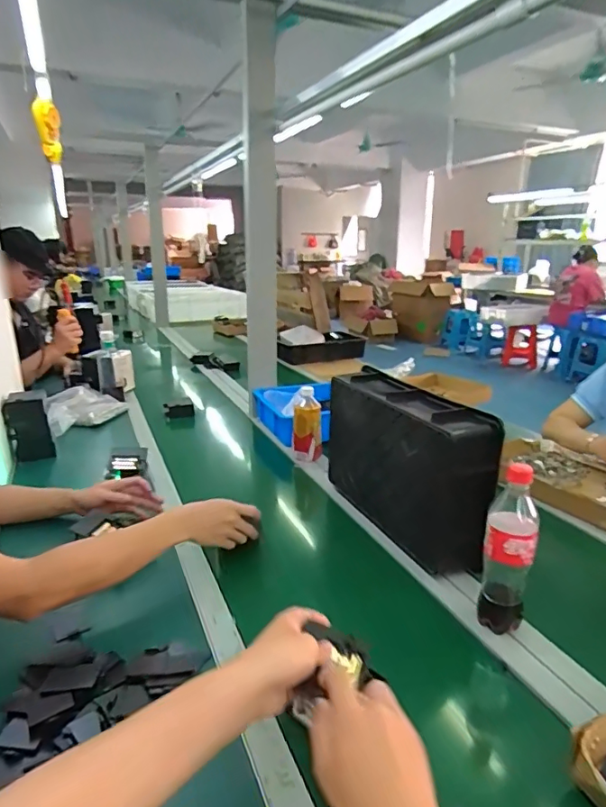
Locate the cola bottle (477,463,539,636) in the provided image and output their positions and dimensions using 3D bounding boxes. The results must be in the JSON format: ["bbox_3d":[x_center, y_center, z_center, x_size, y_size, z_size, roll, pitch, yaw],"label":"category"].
[{"bbox_3d":[0.275,0.195,0.676,0.059,0.234,0.059,7,18,24],"label":"cola bottle"}]

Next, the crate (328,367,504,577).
[{"bbox_3d":[0.175,0.112,0.926,0.112,0.263,0.384,-6,18,-19],"label":"crate"}]

